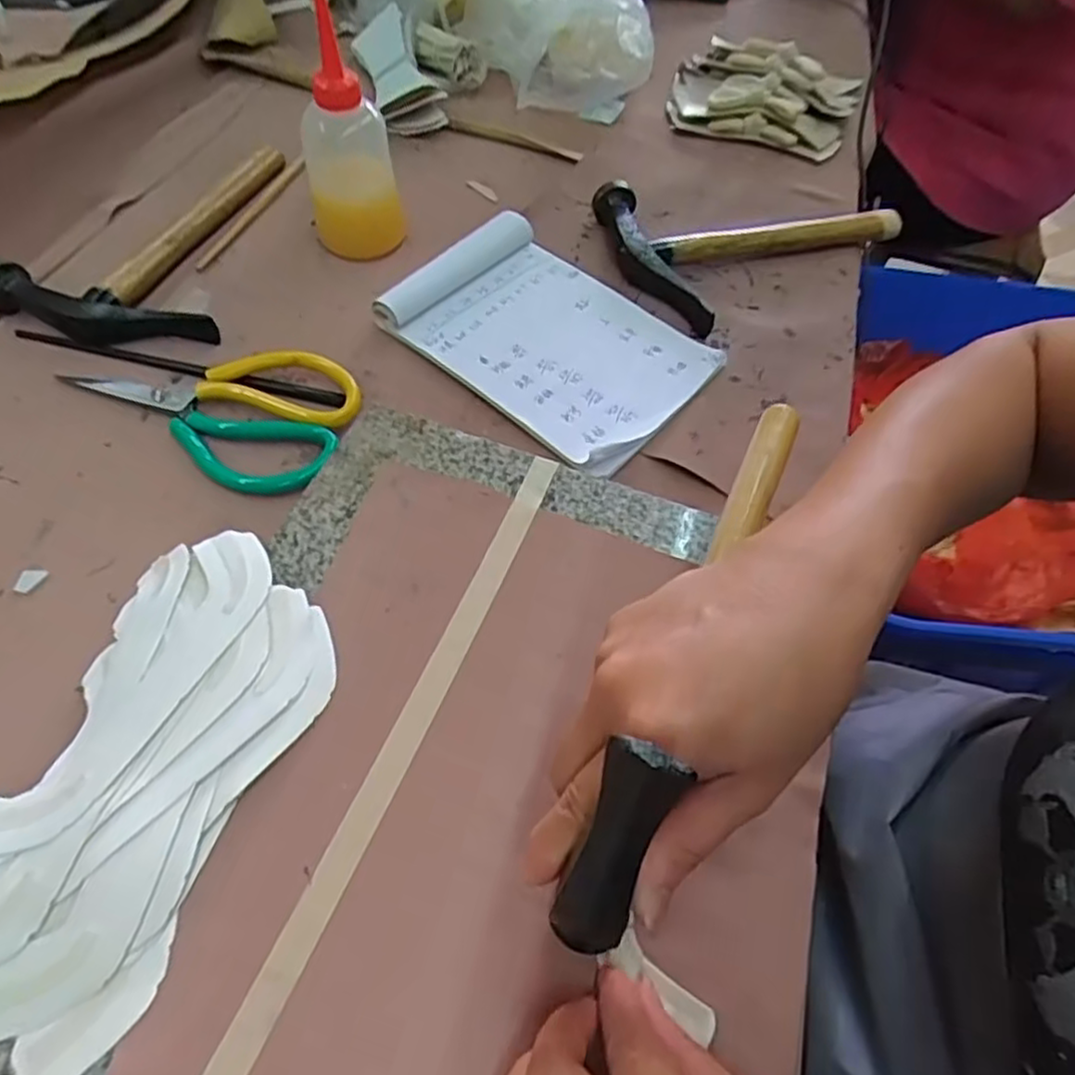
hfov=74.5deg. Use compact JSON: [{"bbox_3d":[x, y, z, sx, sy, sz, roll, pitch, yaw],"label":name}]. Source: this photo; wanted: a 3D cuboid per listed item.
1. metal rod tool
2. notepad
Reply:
[{"bbox_3d":[-0.235,-0.112,0.460,0.227,0.010,0.012,12,59,5],"label":"metal rod tool"},{"bbox_3d":[0.008,-0.139,0.479,0.203,0.023,0.140,35,63,17],"label":"notepad"}]

